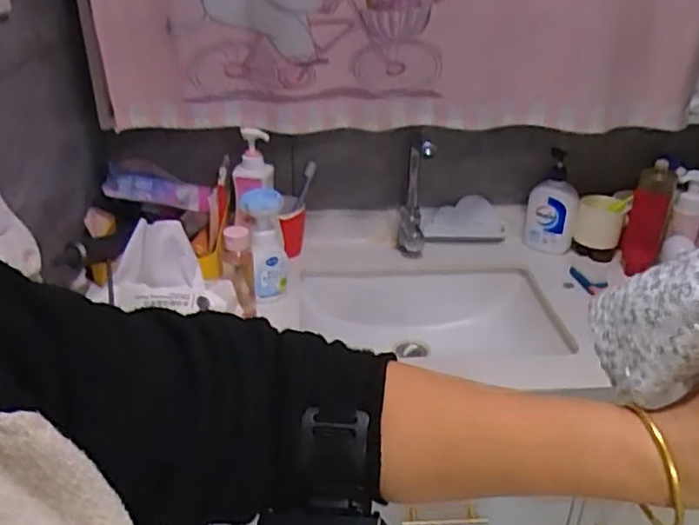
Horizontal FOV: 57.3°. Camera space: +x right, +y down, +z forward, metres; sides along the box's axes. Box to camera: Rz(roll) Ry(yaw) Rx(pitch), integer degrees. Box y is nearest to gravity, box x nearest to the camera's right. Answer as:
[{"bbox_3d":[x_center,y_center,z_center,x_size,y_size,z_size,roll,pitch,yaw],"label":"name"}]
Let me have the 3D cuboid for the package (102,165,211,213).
[{"bbox_3d":[-0.338,-0.130,1.131,0.177,0.044,0.057,8,26,-18],"label":"package"}]

